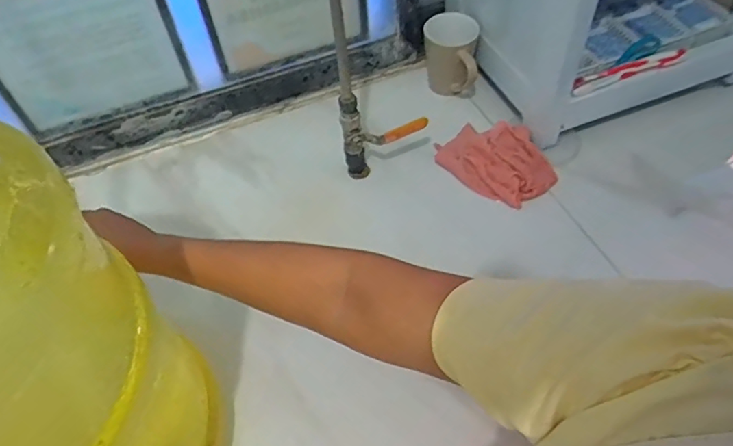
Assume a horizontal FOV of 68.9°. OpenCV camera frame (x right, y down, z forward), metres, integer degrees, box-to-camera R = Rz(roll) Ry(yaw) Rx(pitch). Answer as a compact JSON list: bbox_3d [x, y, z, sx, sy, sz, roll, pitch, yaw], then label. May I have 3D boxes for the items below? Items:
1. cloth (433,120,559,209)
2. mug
[{"bbox_3d":[0.190,-0.091,0.763,0.150,0.032,0.118,36,63,26],"label":"cloth"},{"bbox_3d":[0.129,-0.255,0.833,0.080,0.100,0.108,4,54,6],"label":"mug"}]

